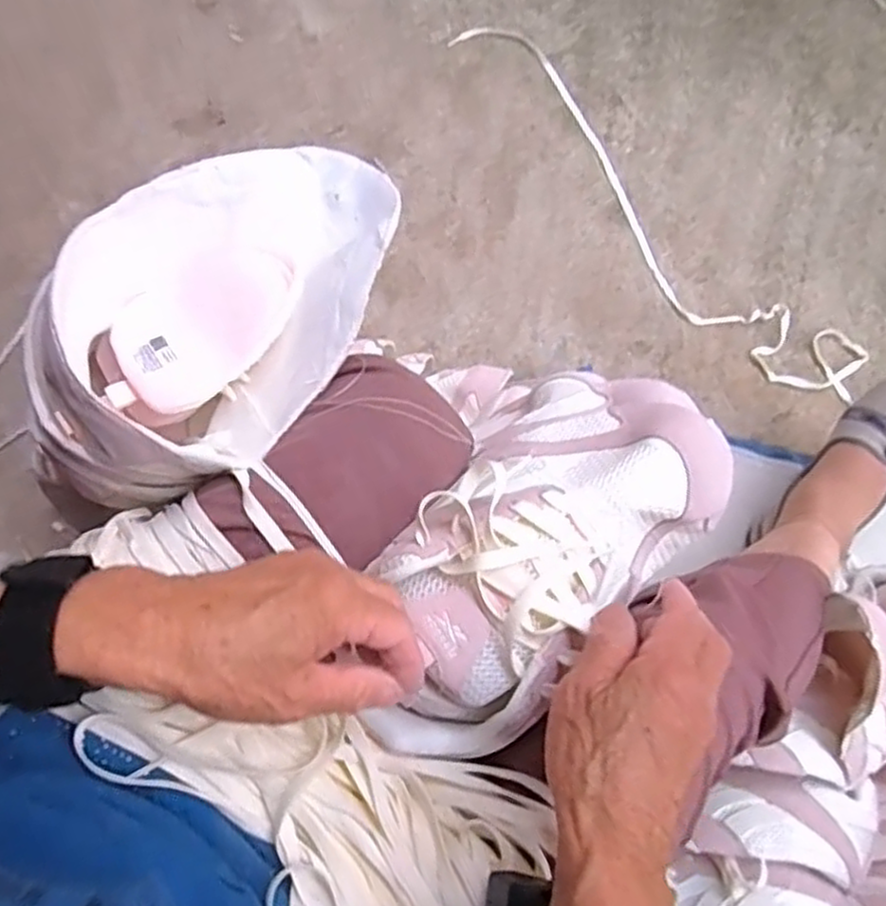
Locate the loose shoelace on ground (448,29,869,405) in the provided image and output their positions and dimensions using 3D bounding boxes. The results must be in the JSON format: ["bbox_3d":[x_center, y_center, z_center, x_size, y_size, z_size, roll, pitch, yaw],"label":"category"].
[{"bbox_3d":[0.244,-0.313,0.930,0.134,0.008,0.682,-39,78,-12],"label":"loose shoelace on ground"}]

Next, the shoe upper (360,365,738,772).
[{"bbox_3d":[0.051,0.055,0.401,0.118,0.068,0.233,40,75,9],"label":"shoe upper"}]

